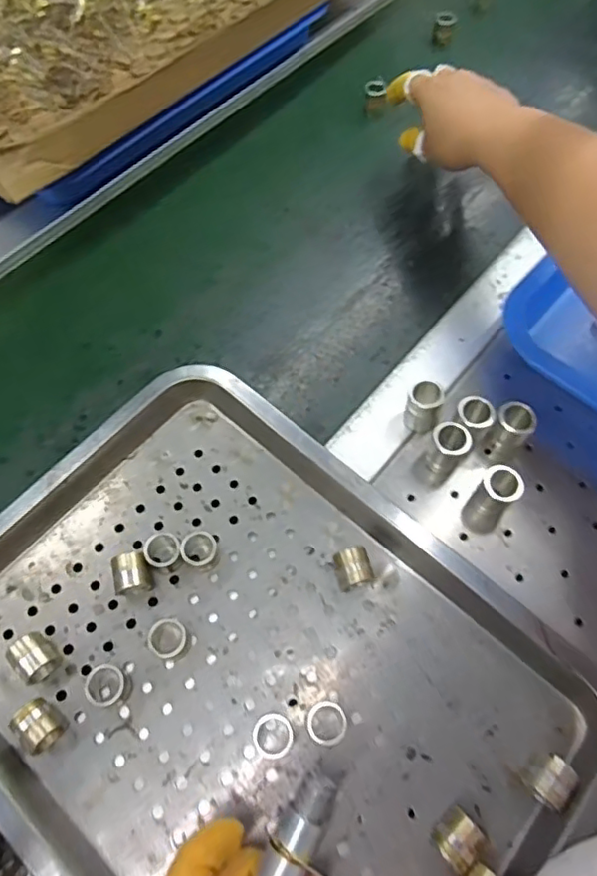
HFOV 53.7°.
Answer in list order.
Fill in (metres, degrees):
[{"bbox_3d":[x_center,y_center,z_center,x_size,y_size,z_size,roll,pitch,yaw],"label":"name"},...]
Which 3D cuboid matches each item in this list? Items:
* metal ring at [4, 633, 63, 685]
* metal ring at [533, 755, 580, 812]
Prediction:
[{"bbox_3d":[-0.143,0.119,0.320,0.024,0.017,0.019,37,69,18],"label":"metal ring"},{"bbox_3d":[0.127,0.173,0.295,0.017,0.020,0.022,32,68,16],"label":"metal ring"}]

